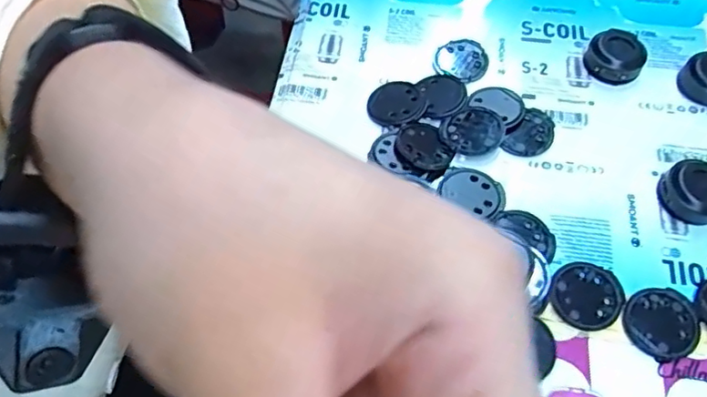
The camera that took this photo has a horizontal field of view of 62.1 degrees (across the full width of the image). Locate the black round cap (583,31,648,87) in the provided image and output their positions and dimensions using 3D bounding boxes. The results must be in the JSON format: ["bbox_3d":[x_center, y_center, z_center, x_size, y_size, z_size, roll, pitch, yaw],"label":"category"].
[{"bbox_3d":[0.141,-0.076,0.314,0.028,0.016,0.027,-1,59,2],"label":"black round cap"}]

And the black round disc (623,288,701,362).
[{"bbox_3d":[0.129,0.051,0.245,0.031,0.004,0.028,-28,62,-13],"label":"black round disc"}]

